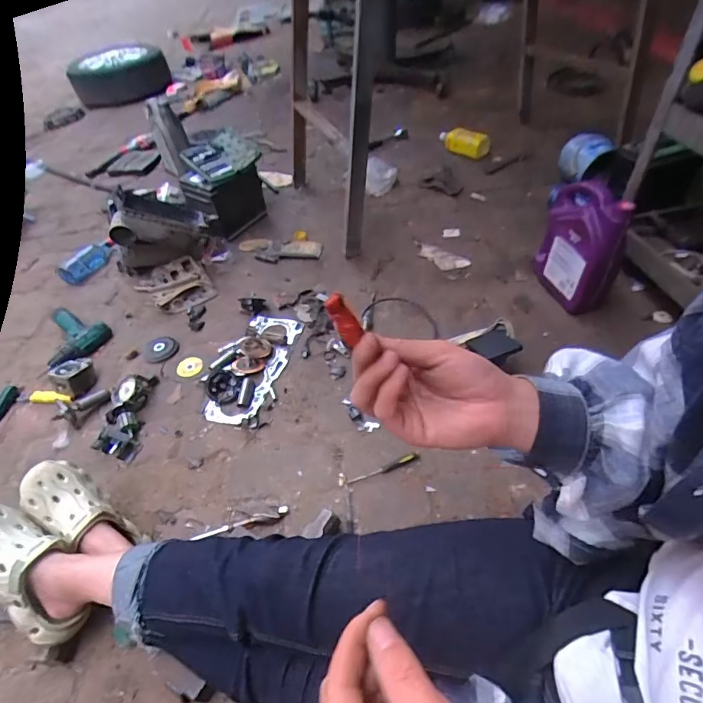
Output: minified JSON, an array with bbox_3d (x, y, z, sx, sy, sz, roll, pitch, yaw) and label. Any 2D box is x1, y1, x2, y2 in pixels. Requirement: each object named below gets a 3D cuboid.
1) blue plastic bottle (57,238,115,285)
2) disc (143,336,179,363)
[{"bbox_3d":[-0.781,-0.273,1.296,0.054,0.061,0.179,22,60,29],"label":"blue plastic bottle"},{"bbox_3d":[-0.481,-0.004,1.097,0.087,0.011,0.074,-4,63,6],"label":"disc"}]

